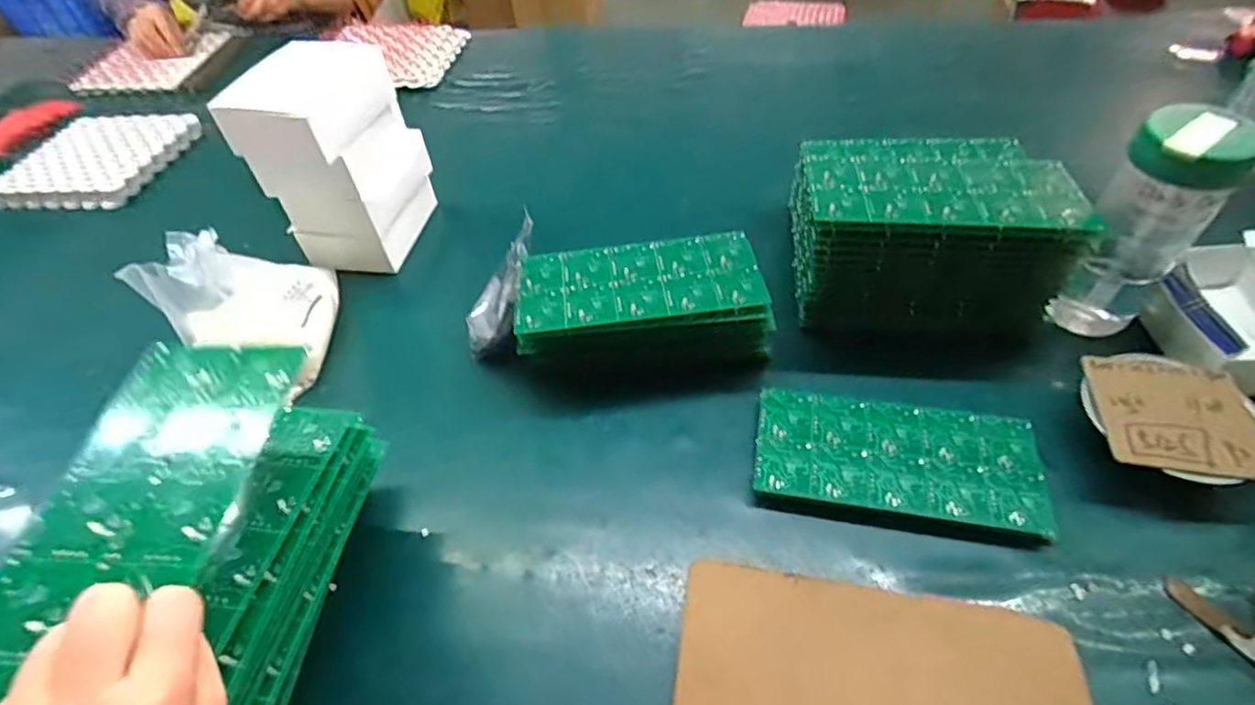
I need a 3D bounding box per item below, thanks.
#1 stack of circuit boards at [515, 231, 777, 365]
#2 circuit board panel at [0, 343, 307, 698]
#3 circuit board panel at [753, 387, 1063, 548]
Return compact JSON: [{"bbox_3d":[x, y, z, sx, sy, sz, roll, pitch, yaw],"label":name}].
[{"bbox_3d":[0.014,-0.039,0.614,0.234,0.091,0.116,-7,48,-1],"label":"stack of circuit boards"},{"bbox_3d":[-0.253,0.083,0.321,0.107,0.014,0.221,1,48,4],"label":"circuit board panel"},{"bbox_3d":[0.223,0.091,0.528,0.222,0.020,0.107,7,49,10],"label":"circuit board panel"}]

